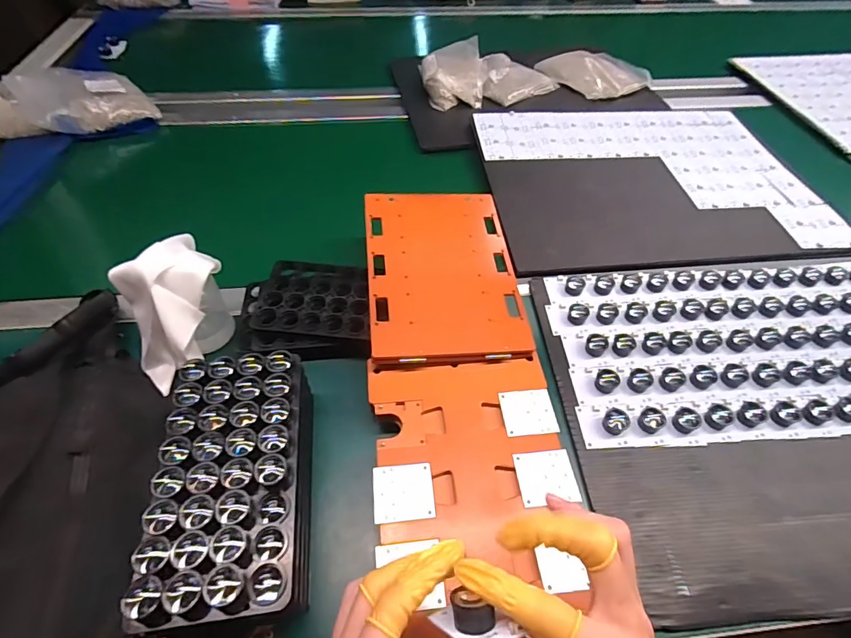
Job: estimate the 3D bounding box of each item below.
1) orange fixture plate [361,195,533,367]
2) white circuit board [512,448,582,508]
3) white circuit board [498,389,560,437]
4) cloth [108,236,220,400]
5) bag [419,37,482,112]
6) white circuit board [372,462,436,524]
[{"bbox_3d":[0.017,-0.056,0.505,0.160,0.028,0.235,-4,54,-5],"label":"orange fixture plate"},{"bbox_3d":[0.101,0.132,0.373,0.048,0.004,0.044,-5,52,-5],"label":"white circuit board"},{"bbox_3d":[0.094,0.085,0.411,0.047,0.004,0.043,-4,51,-5],"label":"white circuit board"},{"bbox_3d":[-0.242,-0.009,0.433,0.107,0.092,0.096,-34,60,-25],"label":"cloth"},{"bbox_3d":[0.051,-0.466,0.845,0.116,0.047,0.163,-4,51,-5],"label":"bag"},{"bbox_3d":[-0.018,0.141,0.364,0.048,0.004,0.044,-4,51,-5],"label":"white circuit board"}]

